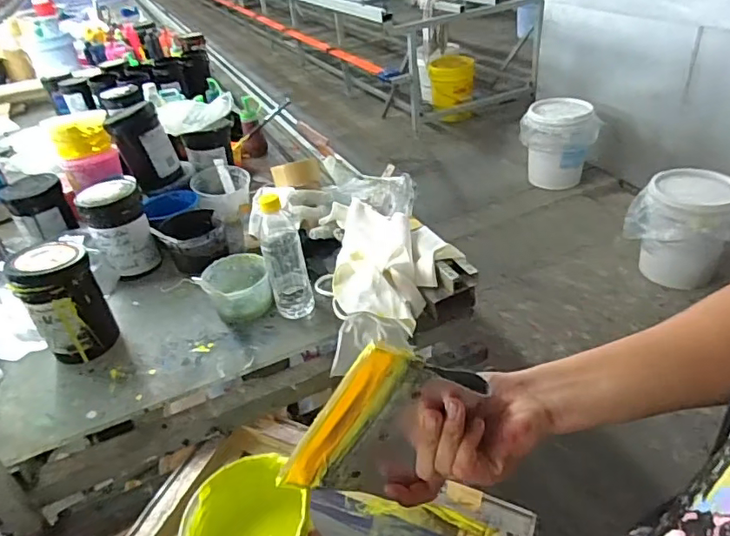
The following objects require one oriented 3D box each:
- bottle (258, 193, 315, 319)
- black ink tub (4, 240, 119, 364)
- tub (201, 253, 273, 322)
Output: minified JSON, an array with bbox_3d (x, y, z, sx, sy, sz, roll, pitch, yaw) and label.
[{"bbox_3d":[-0.126,-0.021,0.842,0.063,0.199,0.052,-16,36,-12],"label":"bottle"},{"bbox_3d":[-0.467,0.054,0.837,0.102,0.169,0.094,-5,35,3],"label":"black ink tub"},{"bbox_3d":[-0.217,0.031,0.915,0.107,0.061,0.107,-16,36,-13],"label":"tub"}]

